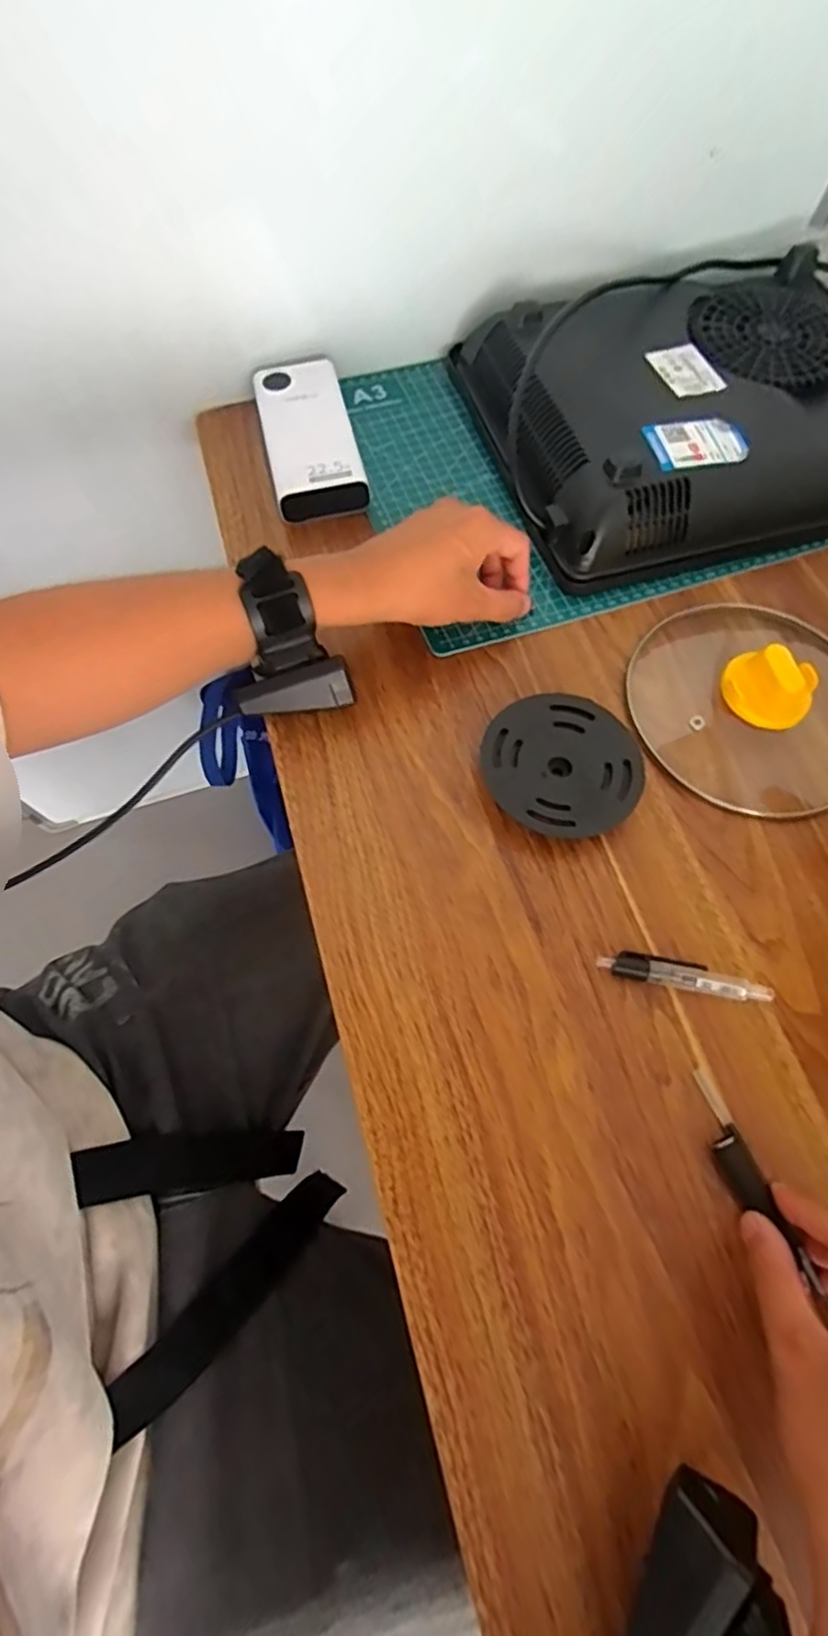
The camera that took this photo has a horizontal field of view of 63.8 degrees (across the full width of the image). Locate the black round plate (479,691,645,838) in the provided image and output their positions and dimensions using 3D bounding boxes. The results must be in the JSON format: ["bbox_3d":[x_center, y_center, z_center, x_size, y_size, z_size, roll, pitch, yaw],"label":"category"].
[{"bbox_3d":[0.088,-0.032,0.403,0.092,0.019,0.092,1,65,-2],"label":"black round plate"}]

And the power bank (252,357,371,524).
[{"bbox_3d":[-0.081,-0.291,0.506,0.064,0.033,0.135,-12,66,-8],"label":"power bank"}]

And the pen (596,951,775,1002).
[{"bbox_3d":[0.143,0.084,0.355,0.089,0.011,0.014,11,66,3],"label":"pen"}]

